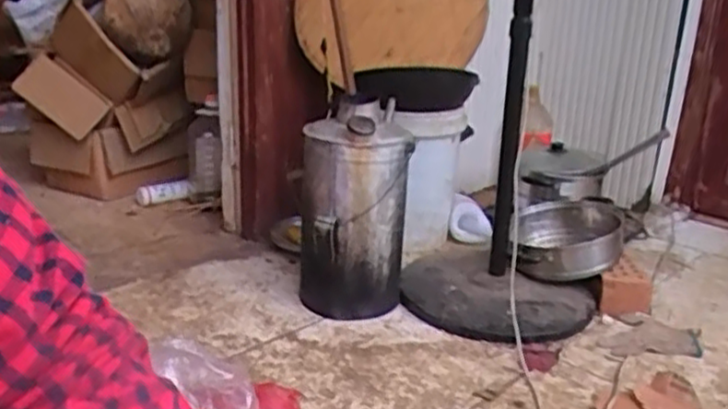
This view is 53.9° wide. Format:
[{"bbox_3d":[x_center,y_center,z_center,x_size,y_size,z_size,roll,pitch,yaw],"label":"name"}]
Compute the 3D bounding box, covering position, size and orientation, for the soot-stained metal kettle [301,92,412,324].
[{"bbox_3d":[-0.022,0.016,1.447,0.208,0.456,0.208,2,18,-2],"label":"soot-stained metal kettle"}]

